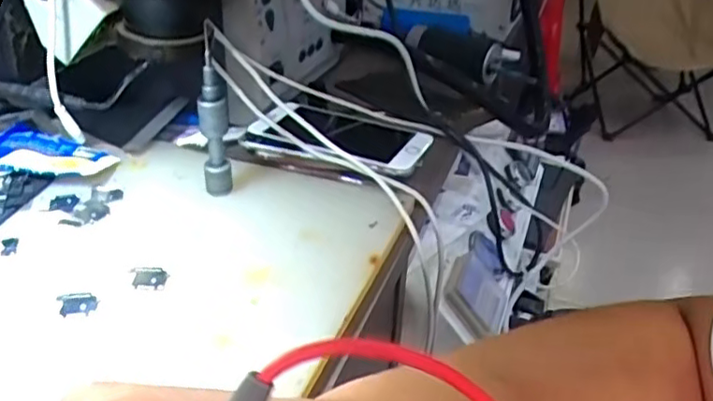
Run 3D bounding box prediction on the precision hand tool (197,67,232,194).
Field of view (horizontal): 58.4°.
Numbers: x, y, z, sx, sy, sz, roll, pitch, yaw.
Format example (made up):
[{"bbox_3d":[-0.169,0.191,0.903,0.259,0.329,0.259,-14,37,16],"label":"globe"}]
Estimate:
[{"bbox_3d":[-0.090,-0.041,0.405,0.017,0.087,0.013,25,36,28],"label":"precision hand tool"}]

